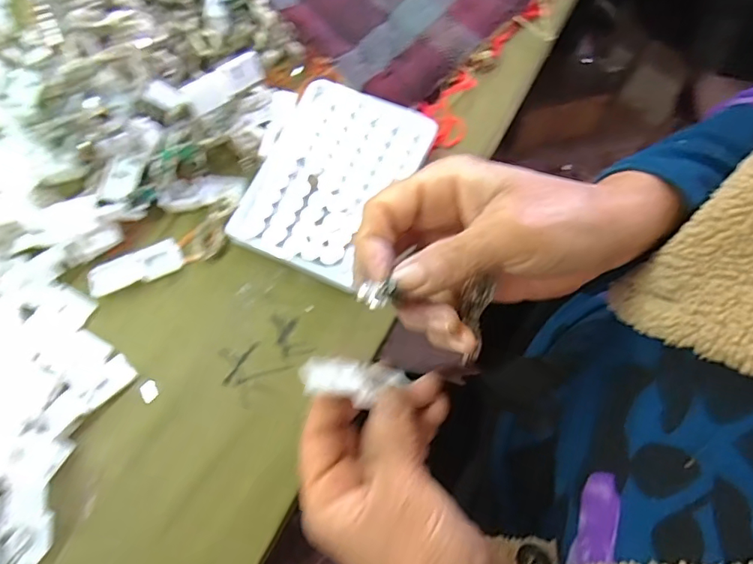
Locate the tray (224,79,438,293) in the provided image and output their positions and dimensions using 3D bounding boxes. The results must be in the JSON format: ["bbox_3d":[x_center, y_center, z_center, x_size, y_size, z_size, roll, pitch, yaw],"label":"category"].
[{"bbox_3d":[-0.030,-0.070,0.348,0.095,0.015,0.131,25,76,7],"label":"tray"}]

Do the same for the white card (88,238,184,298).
[{"bbox_3d":[-0.157,-0.008,0.341,0.059,0.008,0.020,-24,75,-6],"label":"white card"}]

